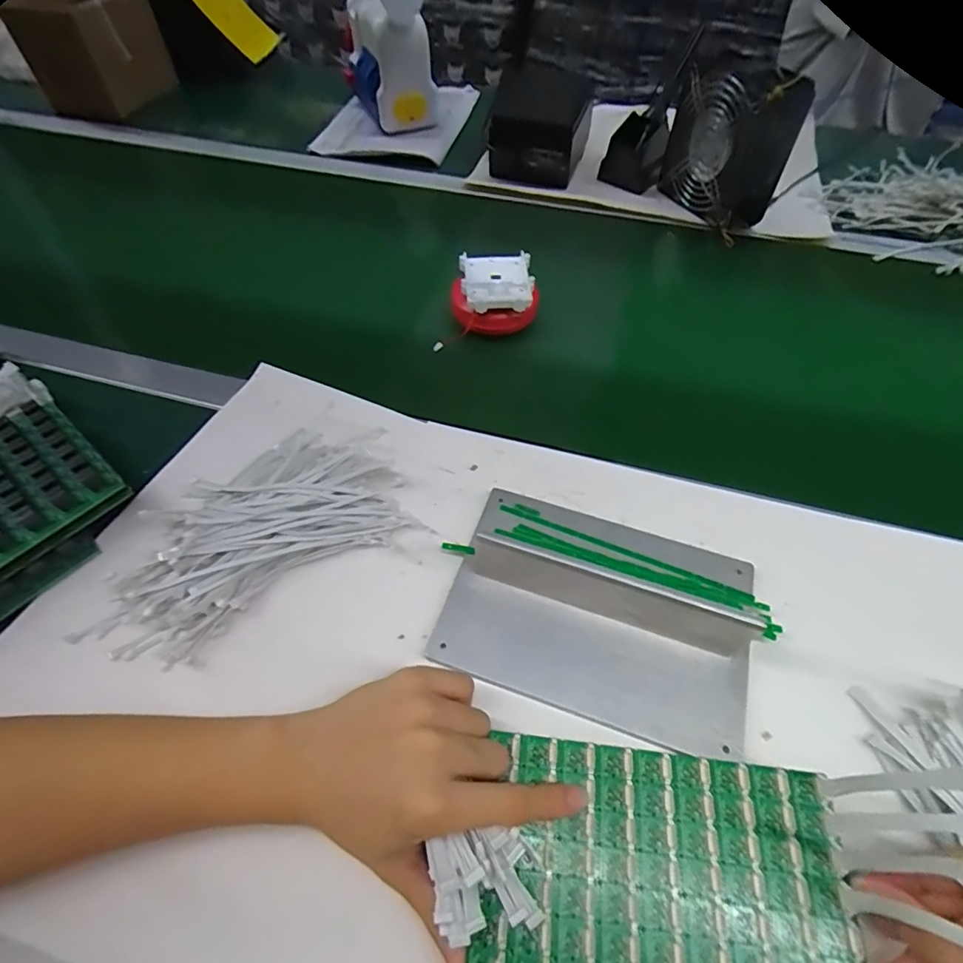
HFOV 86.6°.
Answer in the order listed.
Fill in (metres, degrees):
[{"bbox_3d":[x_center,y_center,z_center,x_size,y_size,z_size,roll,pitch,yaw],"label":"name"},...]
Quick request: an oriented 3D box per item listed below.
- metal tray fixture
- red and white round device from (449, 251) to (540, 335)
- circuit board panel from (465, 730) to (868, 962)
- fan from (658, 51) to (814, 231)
[{"bbox_3d":[0.082,0.076,0.335,0.197,0.047,0.137,16,56,10],"label":"metal tray fixture"},{"bbox_3d":[0.012,-0.183,0.509,0.081,0.053,0.085,0,55,0],"label":"red and white round device"},{"bbox_3d":[0.095,0.203,0.264,0.181,0.006,0.110,6,55,4],"label":"circuit board panel"},{"bbox_3d":[0.301,-0.411,0.622,0.085,0.144,0.142,-8,55,-6],"label":"fan"}]

